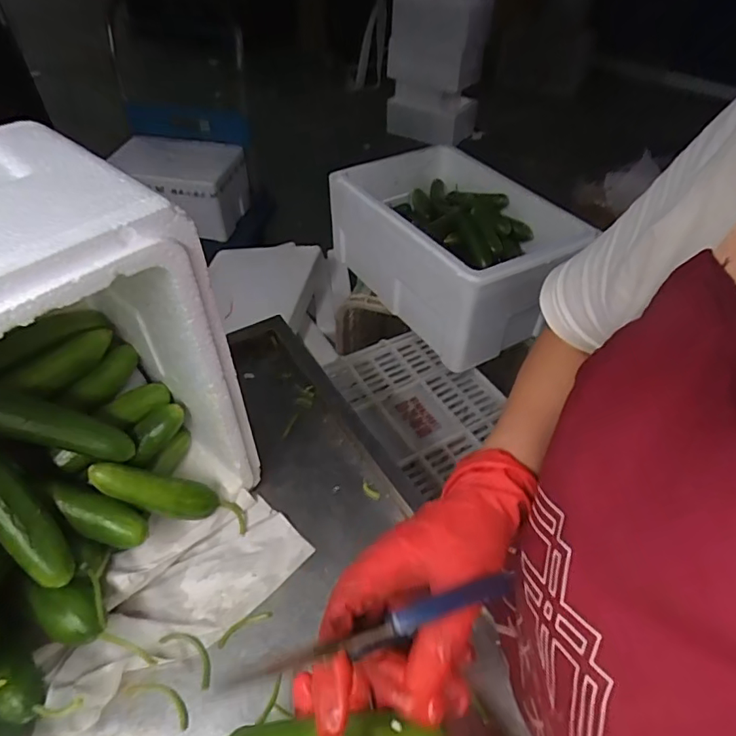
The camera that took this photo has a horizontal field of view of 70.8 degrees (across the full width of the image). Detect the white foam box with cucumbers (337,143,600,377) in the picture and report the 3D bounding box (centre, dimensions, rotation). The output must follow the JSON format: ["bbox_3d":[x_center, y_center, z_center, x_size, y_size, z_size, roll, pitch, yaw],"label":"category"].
[{"bbox_3d":[0.168,-0.222,0.980,0.306,0.218,0.412,-22,51,-21],"label":"white foam box with cucumbers"}]

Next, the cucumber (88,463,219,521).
[{"bbox_3d":[-0.173,0.101,0.421,0.101,0.025,0.026,26,39,-30],"label":"cucumber"}]

